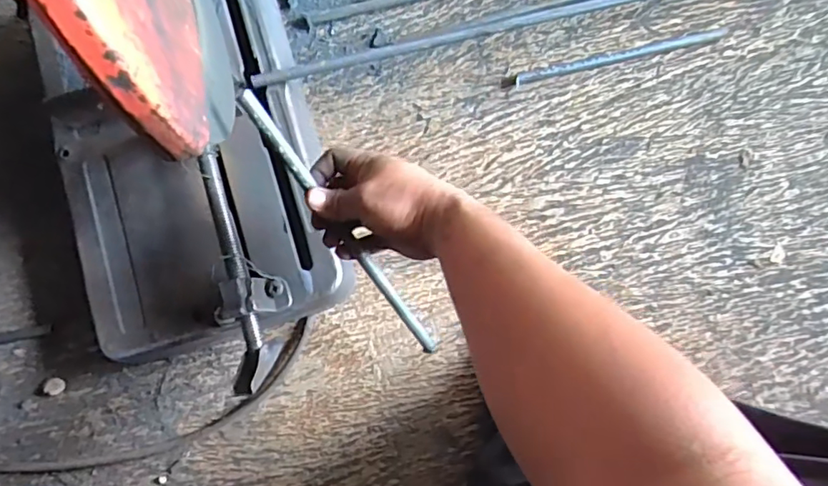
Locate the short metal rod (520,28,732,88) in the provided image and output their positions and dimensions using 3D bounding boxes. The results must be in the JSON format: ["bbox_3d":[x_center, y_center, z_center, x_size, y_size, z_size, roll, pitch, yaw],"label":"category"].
[{"bbox_3d":[0.244,-0.220,0.634,0.249,0.012,0.012,-13,83,-1],"label":"short metal rod"}]

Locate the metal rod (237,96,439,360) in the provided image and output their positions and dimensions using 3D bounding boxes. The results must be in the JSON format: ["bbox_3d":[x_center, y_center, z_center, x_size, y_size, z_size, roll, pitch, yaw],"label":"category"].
[{"bbox_3d":[-0.052,0.000,0.462,0.012,0.009,0.295,-36,123,-4],"label":"metal rod"}]

